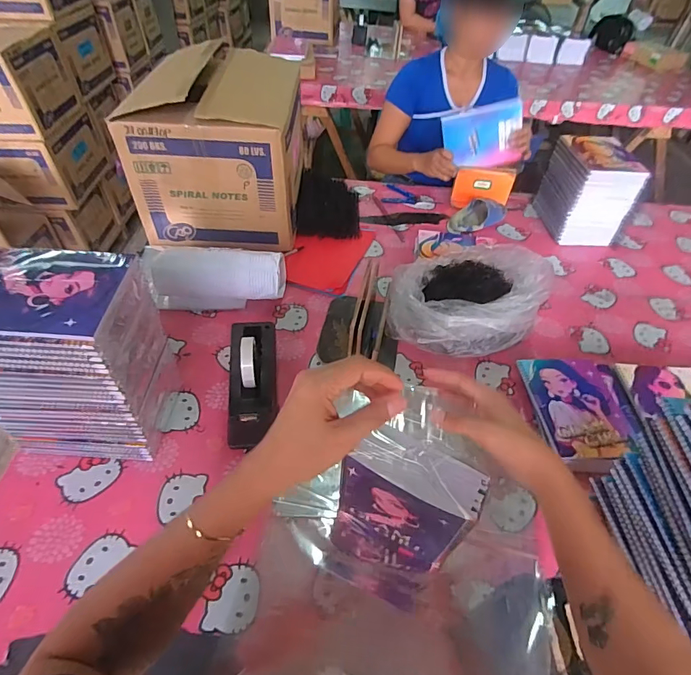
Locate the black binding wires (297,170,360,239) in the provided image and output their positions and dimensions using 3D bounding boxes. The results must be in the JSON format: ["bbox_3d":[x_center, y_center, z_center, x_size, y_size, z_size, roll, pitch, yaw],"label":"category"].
[{"bbox_3d":[-0.038,-0.361,1.146,0.168,0.054,0.261,3,47,-3],"label":"black binding wires"}]

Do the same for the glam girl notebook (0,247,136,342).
[{"bbox_3d":[-0.370,-0.059,0.505,0.192,0.011,0.149,3,47,-2],"label":"glam girl notebook"}]

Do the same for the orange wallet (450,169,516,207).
[{"bbox_3d":[0.384,-0.416,1.199,0.156,0.104,0.015,5,31,3],"label":"orange wallet"}]

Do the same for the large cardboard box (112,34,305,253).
[{"bbox_3d":[-0.287,-0.446,1.021,0.345,0.316,0.376,3,47,-3],"label":"large cardboard box"}]

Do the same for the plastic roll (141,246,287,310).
[{"bbox_3d":[-0.263,-0.116,0.870,0.279,0.098,0.088,0,47,-5],"label":"plastic roll"}]

